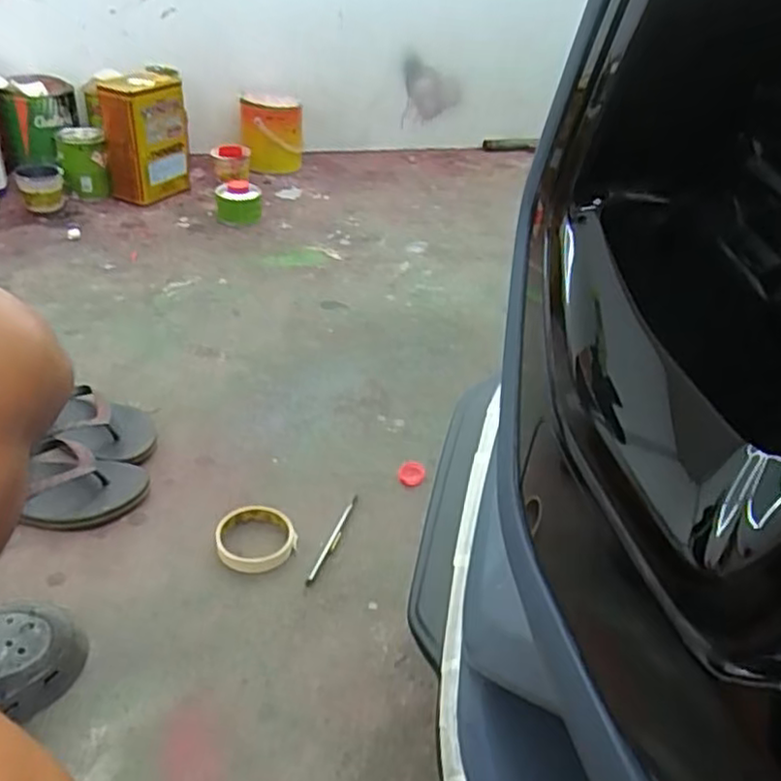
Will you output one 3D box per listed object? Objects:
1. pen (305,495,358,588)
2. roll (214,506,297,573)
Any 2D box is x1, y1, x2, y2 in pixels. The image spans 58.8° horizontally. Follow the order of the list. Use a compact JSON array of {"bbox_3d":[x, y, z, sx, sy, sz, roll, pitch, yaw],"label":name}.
[{"bbox_3d":[-0.063,0.168,0.794,0.012,0.010,0.140,16,37,13],"label":"pen"},{"bbox_3d":[-0.151,0.166,0.779,0.087,0.023,0.080,4,36,-3],"label":"roll"}]

